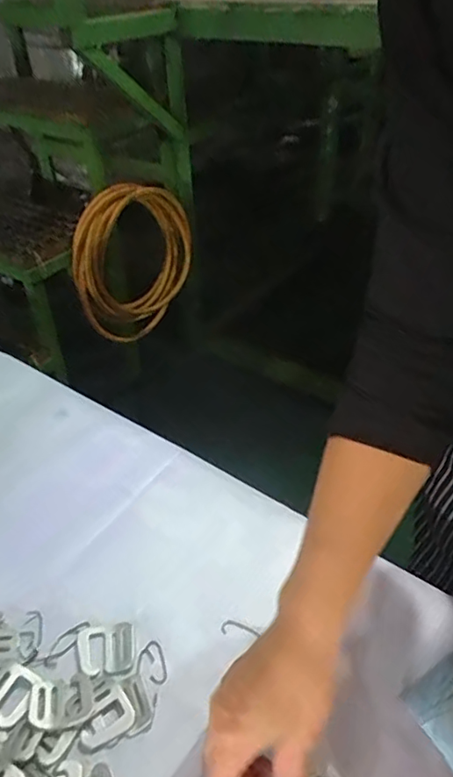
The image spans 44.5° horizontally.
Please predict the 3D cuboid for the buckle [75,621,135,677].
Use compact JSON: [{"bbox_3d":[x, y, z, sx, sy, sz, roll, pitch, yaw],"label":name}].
[{"bbox_3d":[-0.095,0.205,0.435,0.045,0.004,0.040,-9,40,-8],"label":"buckle"}]

